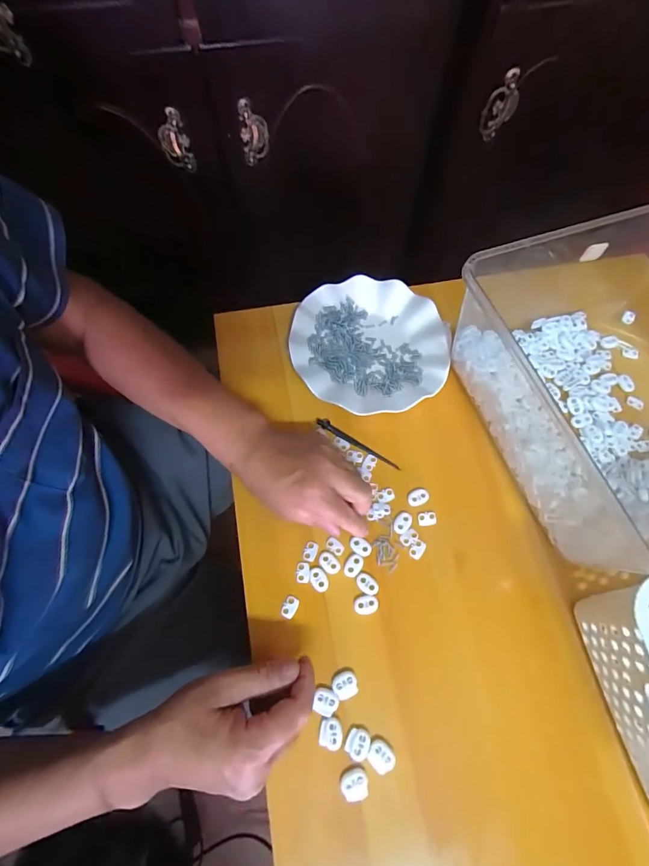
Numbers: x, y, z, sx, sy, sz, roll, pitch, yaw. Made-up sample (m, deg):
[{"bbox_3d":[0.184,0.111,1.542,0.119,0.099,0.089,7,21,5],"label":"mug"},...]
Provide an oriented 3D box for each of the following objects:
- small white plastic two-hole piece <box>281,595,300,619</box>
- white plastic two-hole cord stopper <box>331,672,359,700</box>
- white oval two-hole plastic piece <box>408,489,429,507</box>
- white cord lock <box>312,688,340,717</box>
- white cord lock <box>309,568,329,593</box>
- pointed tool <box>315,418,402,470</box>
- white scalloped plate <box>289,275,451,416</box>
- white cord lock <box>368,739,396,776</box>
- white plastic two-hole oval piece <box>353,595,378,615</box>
[{"bbox_3d":[-0.033,0.165,0.387,0.014,0.004,0.020,23,69,8],"label":"small white plastic two-hole piece"},{"bbox_3d":[0.018,0.222,0.360,0.022,0.004,0.020,-21,70,-9],"label":"white plastic two-hole cord stopper"},{"bbox_3d":[0.098,0.067,0.426,0.023,0.004,0.016,-23,70,-10],"label":"white oval two-hole plastic piece"},{"bbox_3d":[0.001,0.234,0.355,0.021,0.004,0.019,21,69,7],"label":"white cord lock"},{"bbox_3d":[-0.005,0.141,0.394,0.014,0.004,0.022,-35,73,-14],"label":"white cord lock"},{"bbox_3d":[0.037,0.011,0.452,0.102,0.008,0.009,30,70,10],"label":"pointed tool"},{"bbox_3d":[0.053,-0.105,0.485,0.179,0.019,0.176,0,68,-1],"label":"white scalloped plate"},{"bbox_3d":[0.048,0.270,0.341,0.022,0.005,0.019,42,73,14],"label":"white cord lock"},{"bbox_3d":[0.039,0.163,0.387,0.023,0.004,0.016,-5,68,-3],"label":"white plastic two-hole oval piece"}]

